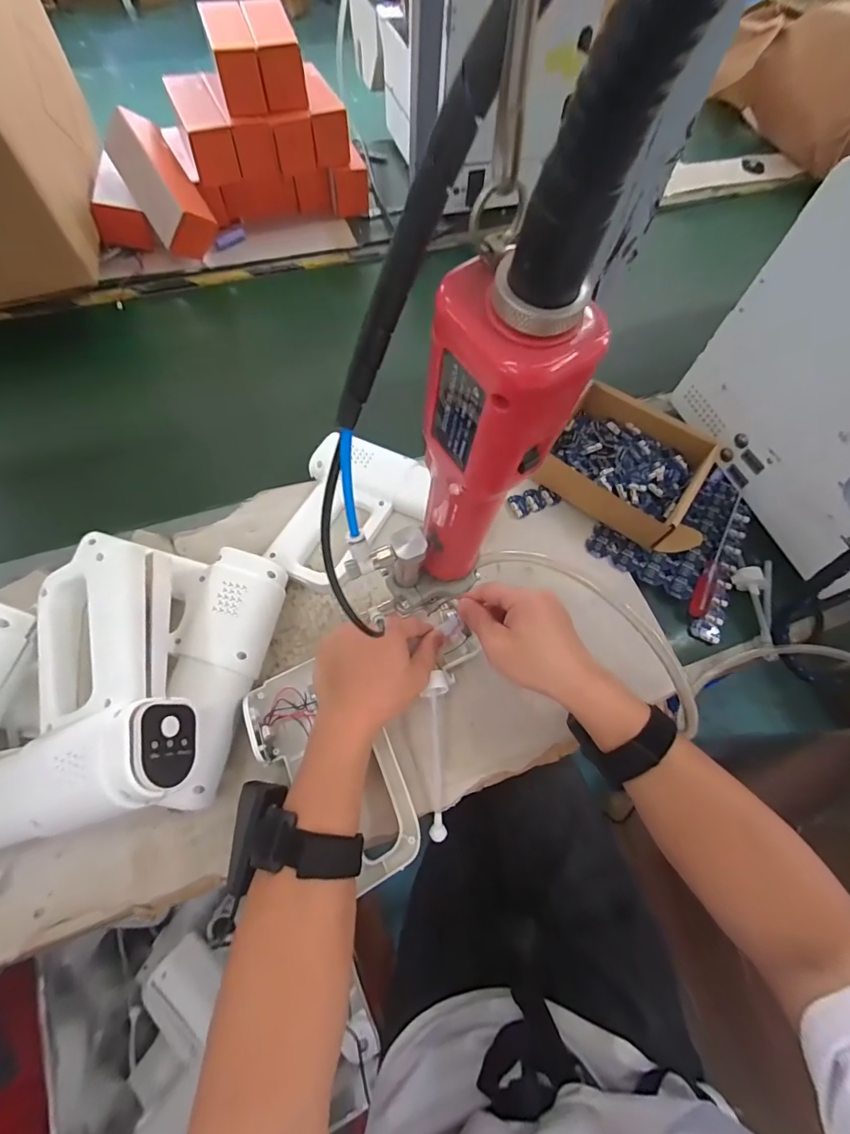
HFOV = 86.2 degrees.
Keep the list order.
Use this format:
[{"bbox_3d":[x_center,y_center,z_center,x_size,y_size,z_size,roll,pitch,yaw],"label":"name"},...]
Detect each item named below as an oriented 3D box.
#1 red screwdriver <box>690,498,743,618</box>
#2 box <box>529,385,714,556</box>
[{"bbox_3d":[0.318,-0.018,0.494,0.018,0.012,0.163,27,67,9],"label":"red screwdriver"},{"bbox_3d":[0.241,-0.116,0.518,0.182,0.048,0.154,31,68,11],"label":"box"}]

